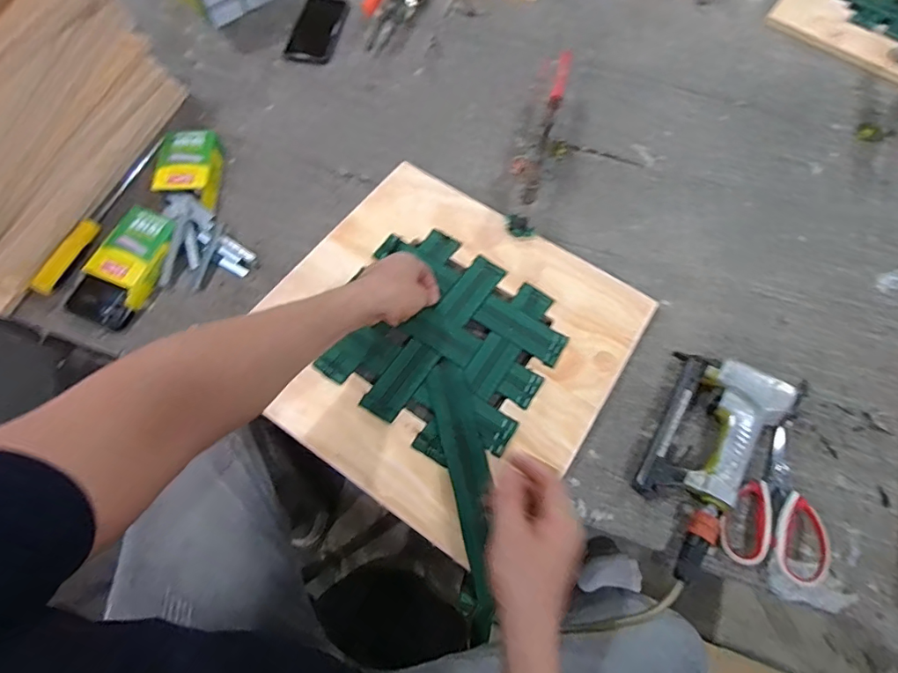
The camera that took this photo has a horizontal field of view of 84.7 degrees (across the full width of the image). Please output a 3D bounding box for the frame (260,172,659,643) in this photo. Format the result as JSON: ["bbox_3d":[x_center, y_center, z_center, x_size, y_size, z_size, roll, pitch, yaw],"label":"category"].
[{"bbox_3d":[-0.016,0.003,0.618,0.422,0.017,0.408,35,71,14],"label":"frame"}]

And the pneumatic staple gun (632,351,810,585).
[{"bbox_3d":[0.279,0.127,0.557,0.138,0.041,0.247,38,72,15],"label":"pneumatic staple gun"}]

